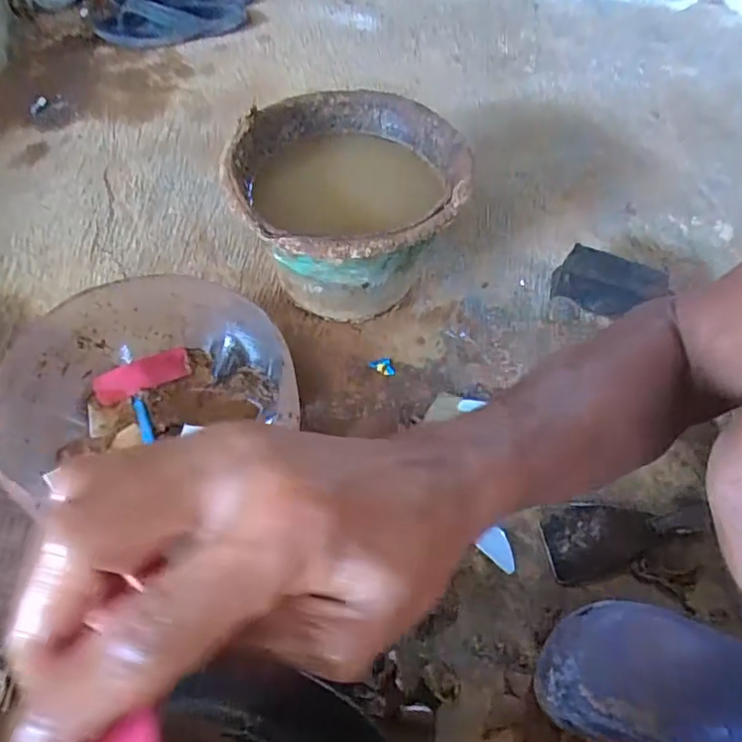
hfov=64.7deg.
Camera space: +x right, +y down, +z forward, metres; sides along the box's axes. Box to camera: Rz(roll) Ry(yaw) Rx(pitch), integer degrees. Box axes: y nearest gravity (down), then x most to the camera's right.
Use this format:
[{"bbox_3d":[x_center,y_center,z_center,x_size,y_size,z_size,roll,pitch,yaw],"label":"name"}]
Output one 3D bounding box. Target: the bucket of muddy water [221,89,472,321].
[{"bbox_3d":[-0.028,-0.168,0.667,0.239,0.178,0.254,2,55,-2],"label":"bucket of muddy water"}]

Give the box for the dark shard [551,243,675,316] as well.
[{"bbox_3d":[0.282,-0.104,0.696,0.119,0.062,0.047,21,56,11],"label":"dark shard"}]

